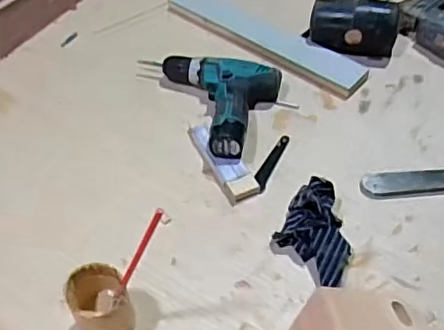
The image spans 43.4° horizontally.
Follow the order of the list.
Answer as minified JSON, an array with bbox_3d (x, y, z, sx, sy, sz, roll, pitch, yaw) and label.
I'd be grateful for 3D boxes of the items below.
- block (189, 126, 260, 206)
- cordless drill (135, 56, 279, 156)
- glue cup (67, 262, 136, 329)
[{"bbox_3d":[-0.002,-0.009,0.791,0.041,0.017,0.146,-25,54,-16],"label":"block"},{"bbox_3d":[-0.026,-0.089,0.818,0.195,0.050,0.169,10,52,11],"label":"cordless drill"},{"bbox_3d":[-0.134,0.152,0.616,0.063,0.092,0.074,-20,53,-13],"label":"glue cup"}]

